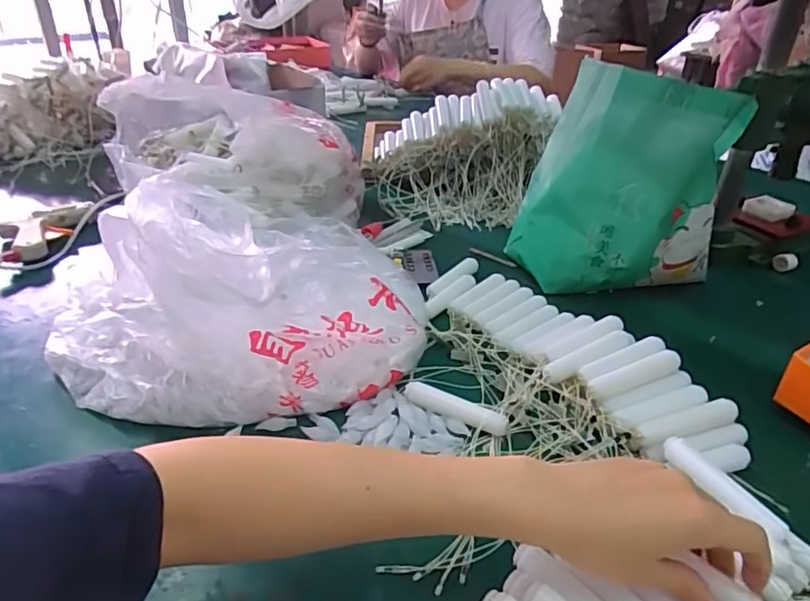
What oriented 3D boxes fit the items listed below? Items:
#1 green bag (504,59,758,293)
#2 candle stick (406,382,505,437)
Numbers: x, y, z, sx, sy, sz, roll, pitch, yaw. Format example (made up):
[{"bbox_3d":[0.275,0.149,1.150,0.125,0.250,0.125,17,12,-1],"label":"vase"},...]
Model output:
[{"bbox_3d":[0.235,-0.120,0.627,0.214,0.236,0.104,16,35,20],"label":"green bag"},{"bbox_3d":[0.043,0.091,0.487,0.091,0.012,0.018,15,35,19],"label":"candle stick"}]

